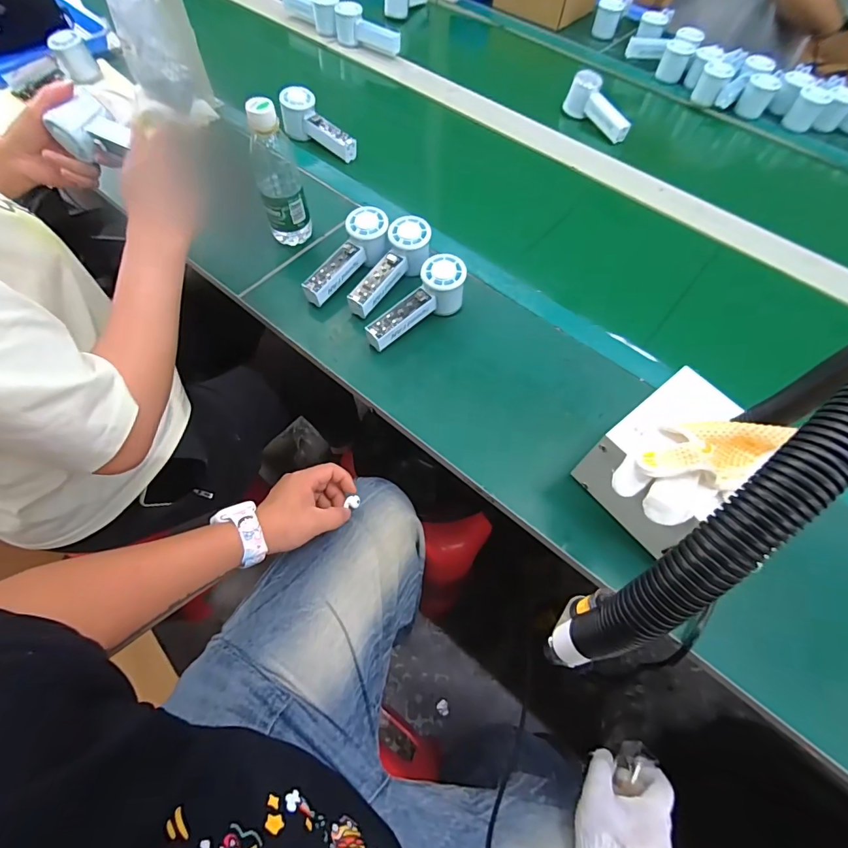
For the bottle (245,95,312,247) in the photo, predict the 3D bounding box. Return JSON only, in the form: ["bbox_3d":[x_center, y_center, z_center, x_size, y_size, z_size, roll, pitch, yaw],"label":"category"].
[{"bbox_3d":[-0.198,-0.324,0.580,0.064,0.185,0.060,-17,64,-11],"label":"bottle"}]

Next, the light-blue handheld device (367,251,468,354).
[{"bbox_3d":[-0.015,-0.155,0.565,0.154,0.070,0.057,-32,68,-18],"label":"light-blue handheld device"}]

